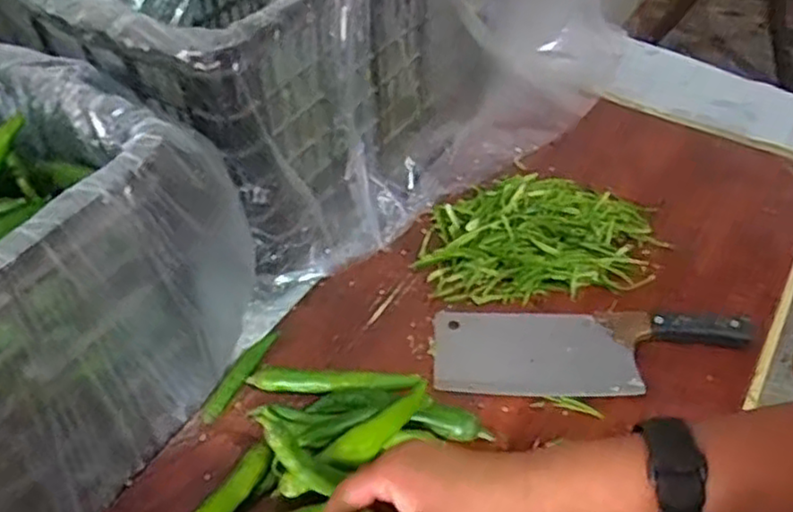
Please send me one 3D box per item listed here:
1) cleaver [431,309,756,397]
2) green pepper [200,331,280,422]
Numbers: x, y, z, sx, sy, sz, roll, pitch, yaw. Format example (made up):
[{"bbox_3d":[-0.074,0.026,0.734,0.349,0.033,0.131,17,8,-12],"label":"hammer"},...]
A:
[{"bbox_3d":[0.176,0.083,0.641,0.278,0.015,0.092,2,46,3],"label":"cleaver"},{"bbox_3d":[-0.136,0.103,0.625,0.020,0.018,0.100,23,50,21],"label":"green pepper"}]

